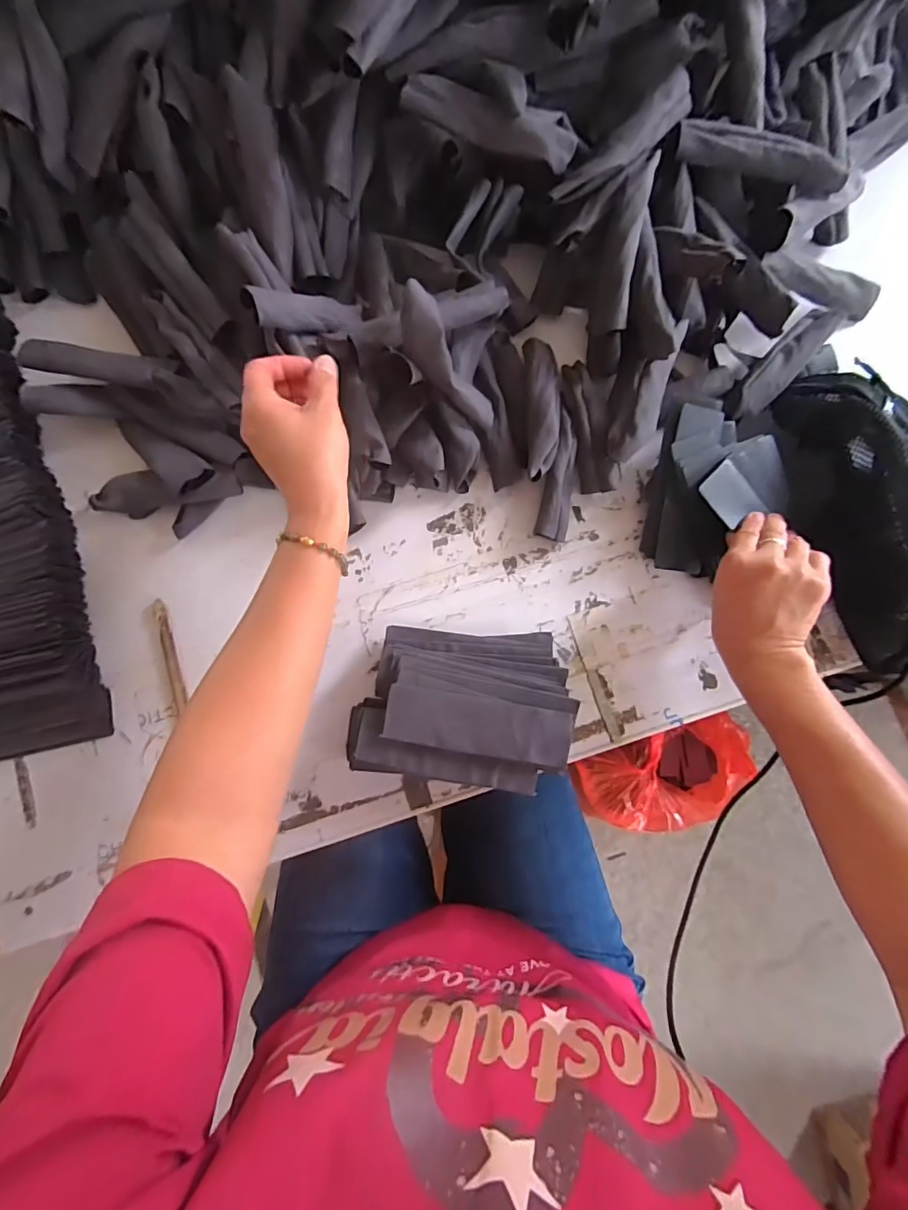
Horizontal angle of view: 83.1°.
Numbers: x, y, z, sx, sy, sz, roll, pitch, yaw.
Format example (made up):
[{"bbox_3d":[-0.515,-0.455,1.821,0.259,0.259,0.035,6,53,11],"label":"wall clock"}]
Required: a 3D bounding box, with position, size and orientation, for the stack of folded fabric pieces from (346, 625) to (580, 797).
[{"bbox_3d":[0.006,0.086,0.450,0.185,0.065,0.134,7,82,2],"label":"stack of folded fabric pieces"}]

